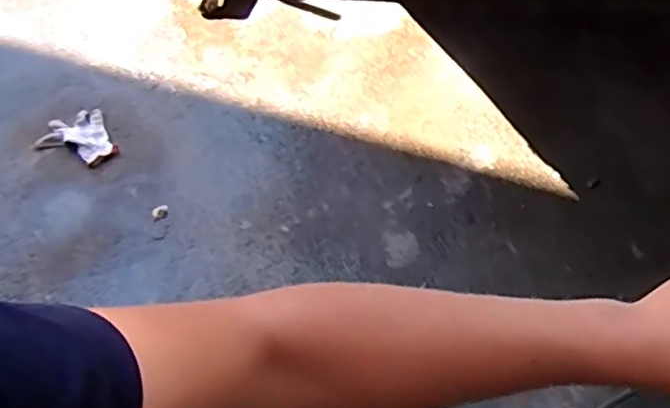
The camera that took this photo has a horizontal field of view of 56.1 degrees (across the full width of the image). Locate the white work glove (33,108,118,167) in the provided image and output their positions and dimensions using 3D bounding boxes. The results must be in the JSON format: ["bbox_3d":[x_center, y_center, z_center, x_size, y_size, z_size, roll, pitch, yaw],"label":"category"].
[{"bbox_3d":[-0.511,-0.126,1.252,0.137,0.025,0.165,-32,56,-22],"label":"white work glove"}]

